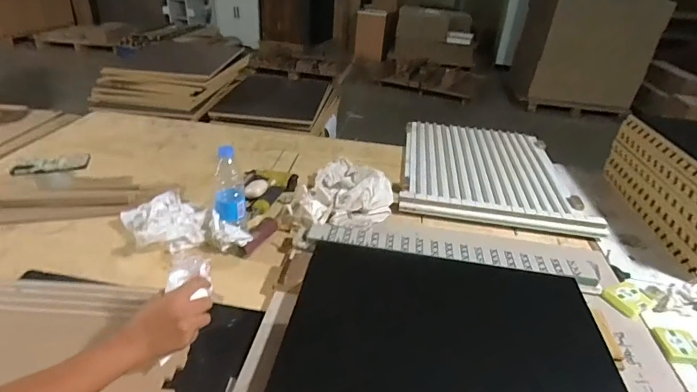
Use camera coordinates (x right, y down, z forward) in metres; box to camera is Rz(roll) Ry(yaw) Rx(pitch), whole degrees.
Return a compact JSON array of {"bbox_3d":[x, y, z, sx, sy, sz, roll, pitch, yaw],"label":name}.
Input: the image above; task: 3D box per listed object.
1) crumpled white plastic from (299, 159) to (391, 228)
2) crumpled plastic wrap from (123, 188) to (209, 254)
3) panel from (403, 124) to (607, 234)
[{"bbox_3d":[0.009,-0.033,1.091,0.217,0.071,0.361,8,32,6],"label":"crumpled white plastic"},{"bbox_3d":[-0.401,0.052,0.913,0.147,0.072,0.174,-19,38,-33],"label":"crumpled plastic wrap"},{"bbox_3d":[0.413,-0.088,1.265,0.480,0.033,0.580,8,32,5],"label":"panel"}]

